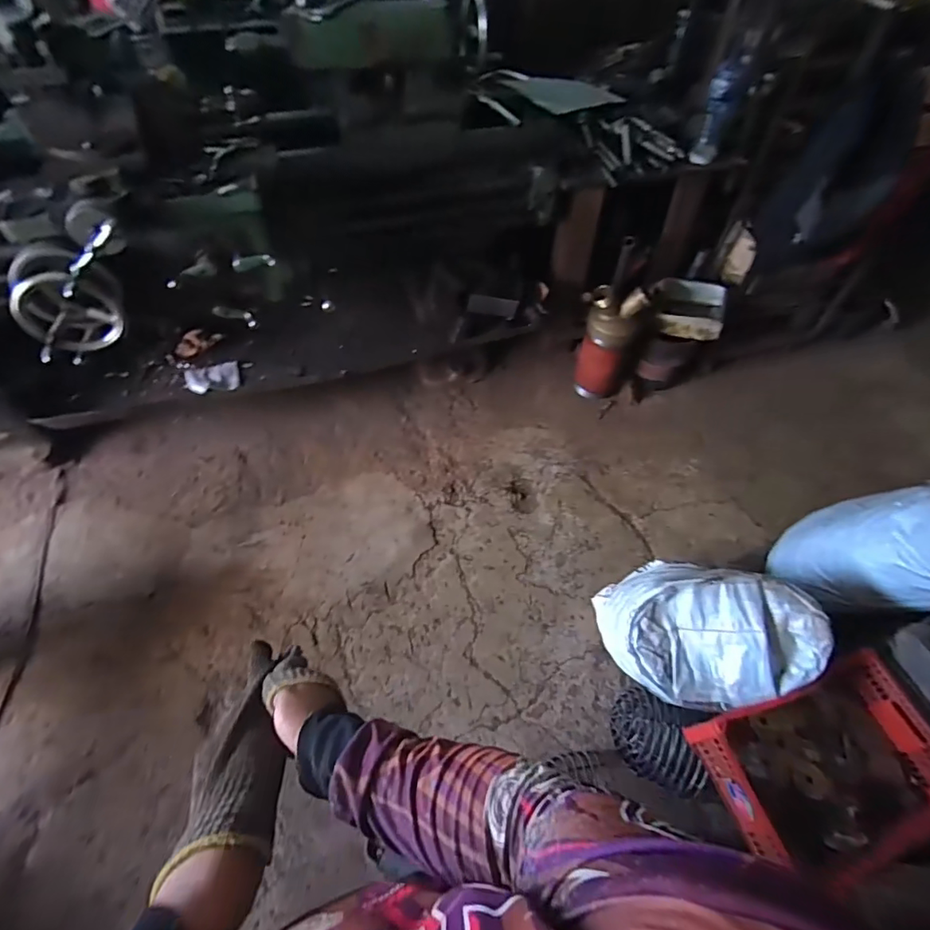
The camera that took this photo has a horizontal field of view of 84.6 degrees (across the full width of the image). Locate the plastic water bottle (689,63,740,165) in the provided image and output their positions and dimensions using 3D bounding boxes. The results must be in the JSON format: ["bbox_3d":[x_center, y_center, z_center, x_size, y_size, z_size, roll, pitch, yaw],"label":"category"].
[{"bbox_3d":[0.727,-1.013,1.478,0.075,0.222,0.066,18,56,11],"label":"plastic water bottle"}]

